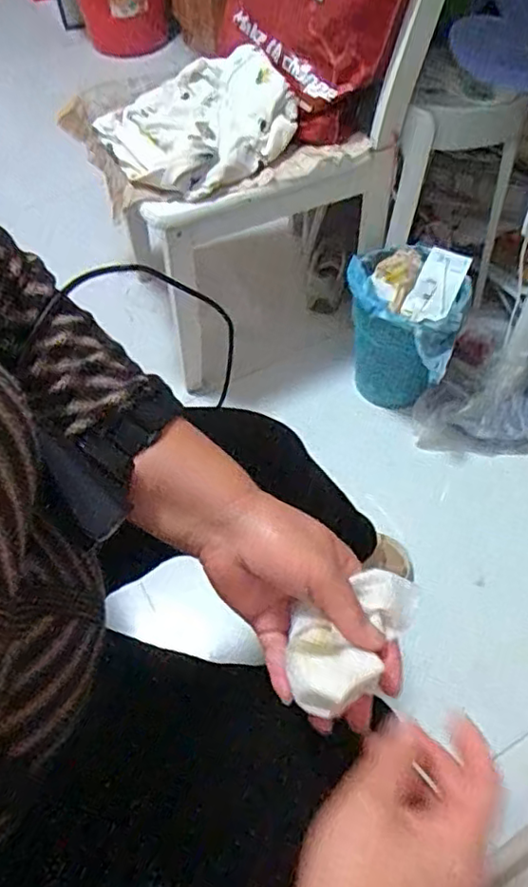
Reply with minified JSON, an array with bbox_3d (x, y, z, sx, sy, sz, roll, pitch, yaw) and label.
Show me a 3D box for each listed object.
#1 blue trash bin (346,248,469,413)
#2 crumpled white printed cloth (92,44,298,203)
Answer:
[{"bbox_3d":[0.242,-0.190,1.134,0.195,0.256,0.207,-1,56,2],"label":"blue trash bin"},{"bbox_3d":[-0.092,-0.499,0.970,0.268,0.073,0.257,-32,60,-17],"label":"crumpled white printed cloth"}]

